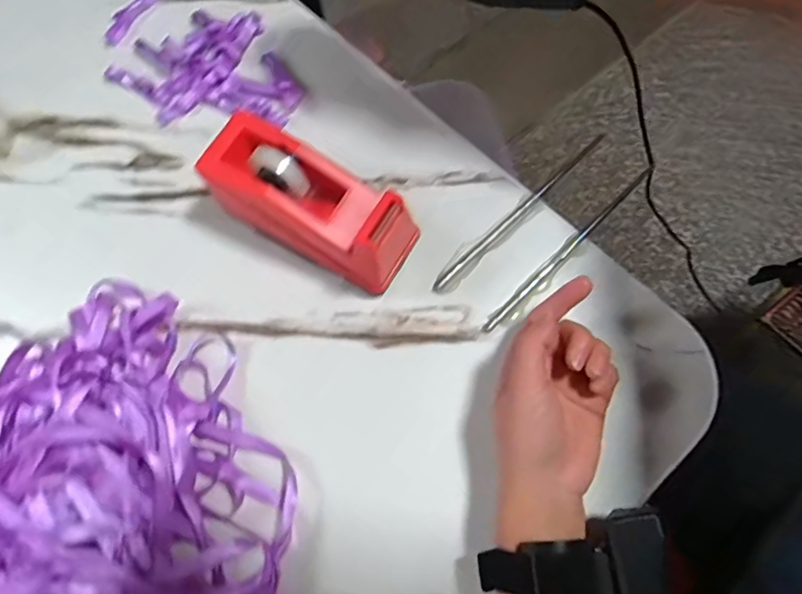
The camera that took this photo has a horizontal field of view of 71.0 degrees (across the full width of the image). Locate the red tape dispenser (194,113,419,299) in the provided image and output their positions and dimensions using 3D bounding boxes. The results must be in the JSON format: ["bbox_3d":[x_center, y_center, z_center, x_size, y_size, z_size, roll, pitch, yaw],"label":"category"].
[{"bbox_3d":[-0.062,-0.065,0.405,0.154,0.076,0.064,28,75,14],"label":"red tape dispenser"}]

